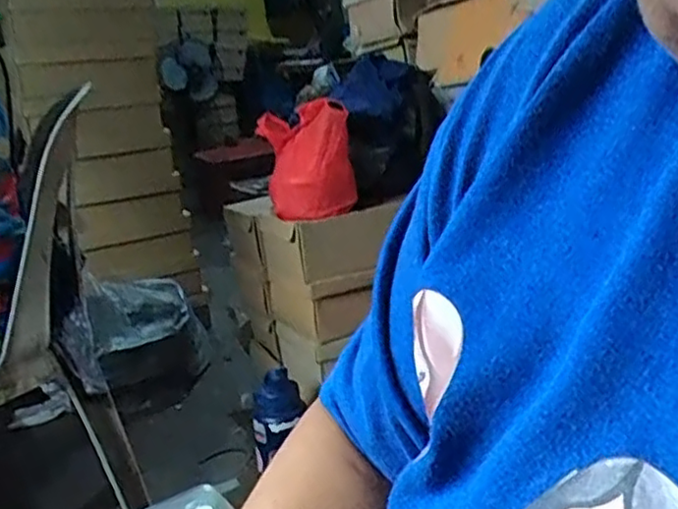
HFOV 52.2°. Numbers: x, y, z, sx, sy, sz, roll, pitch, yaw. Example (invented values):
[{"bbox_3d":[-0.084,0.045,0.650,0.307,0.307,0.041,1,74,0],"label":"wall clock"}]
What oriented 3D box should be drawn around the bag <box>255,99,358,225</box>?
[{"bbox_3d":[-0.052,-0.160,1.156,0.134,0.176,0.107,-9,16,-11],"label":"bag"}]

